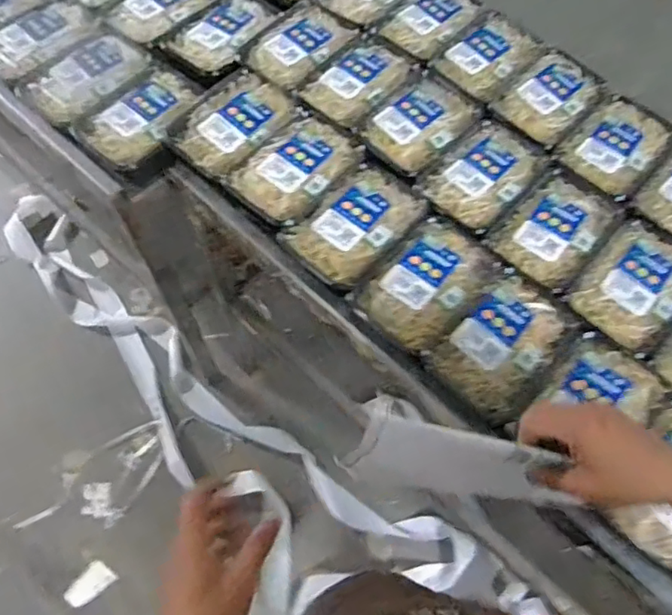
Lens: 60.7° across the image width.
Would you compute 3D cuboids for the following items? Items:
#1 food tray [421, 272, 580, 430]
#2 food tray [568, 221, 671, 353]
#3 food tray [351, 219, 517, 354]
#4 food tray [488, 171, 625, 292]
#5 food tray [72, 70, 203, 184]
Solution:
[{"bbox_3d":[0.203,0.044,0.687,0.119,0.033,0.170,42,70,17],"label":"food tray"},{"bbox_3d":[0.382,-0.027,0.739,0.111,0.045,0.165,41,70,17],"label":"food tray"},{"bbox_3d":[0.119,-0.031,0.715,0.121,0.033,0.171,42,70,17],"label":"food tray"},{"bbox_3d":[0.299,-0.109,0.771,0.114,0.033,0.166,41,70,16],"label":"food tray"},{"bbox_3d":[-0.274,-0.264,0.842,0.181,0.047,0.145,-40,72,-18],"label":"food tray"}]

